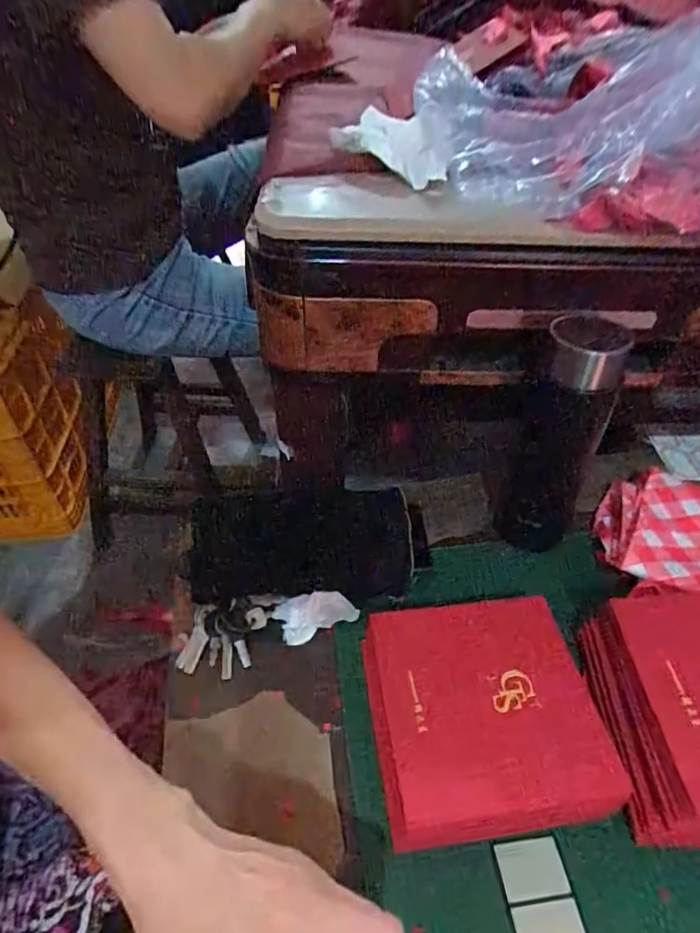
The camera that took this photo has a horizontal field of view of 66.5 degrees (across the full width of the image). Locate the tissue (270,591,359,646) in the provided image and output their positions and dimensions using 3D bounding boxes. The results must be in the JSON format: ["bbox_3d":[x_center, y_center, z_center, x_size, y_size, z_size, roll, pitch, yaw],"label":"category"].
[{"bbox_3d":[-0.029,0.120,0.445,0.063,0.025,0.035,-15,48,-17],"label":"tissue"}]

